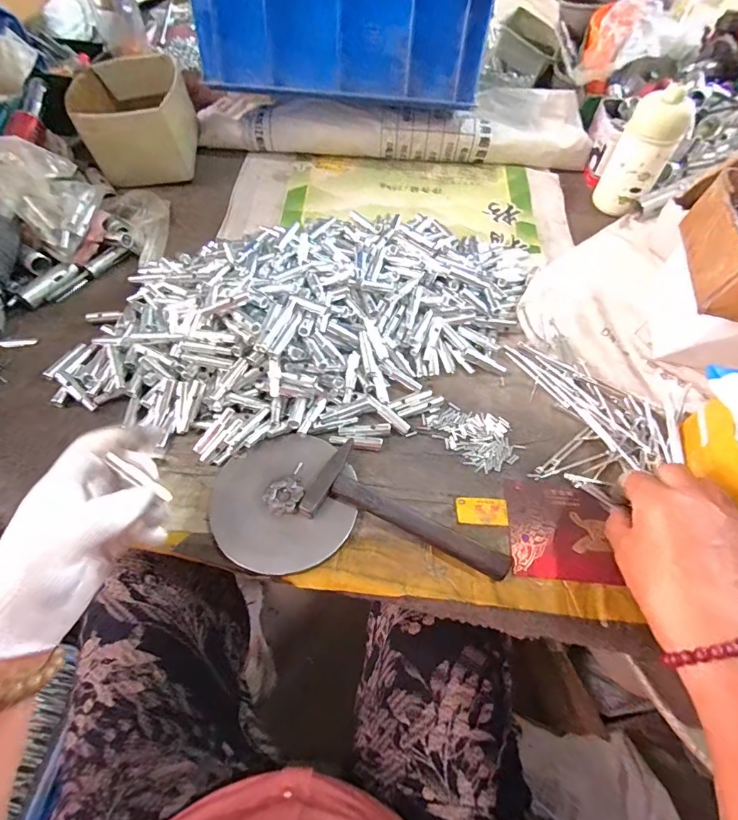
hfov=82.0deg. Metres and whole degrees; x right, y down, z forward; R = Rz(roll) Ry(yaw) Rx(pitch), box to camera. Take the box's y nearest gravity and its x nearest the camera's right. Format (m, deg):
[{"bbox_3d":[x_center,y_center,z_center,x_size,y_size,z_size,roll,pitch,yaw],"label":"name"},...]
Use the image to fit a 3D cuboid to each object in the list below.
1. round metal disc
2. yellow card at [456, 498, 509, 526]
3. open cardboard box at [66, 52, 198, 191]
[{"bbox_3d":[-0.074,0.078,0.372,0.121,0.009,0.123,2,56,-2],"label":"round metal disc"},{"bbox_3d":[0.101,0.090,0.380,0.045,0.004,0.025,3,60,0],"label":"yellow card"},{"bbox_3d":[-0.339,-0.425,0.627,0.151,0.091,0.176,-18,62,-12],"label":"open cardboard box"}]

